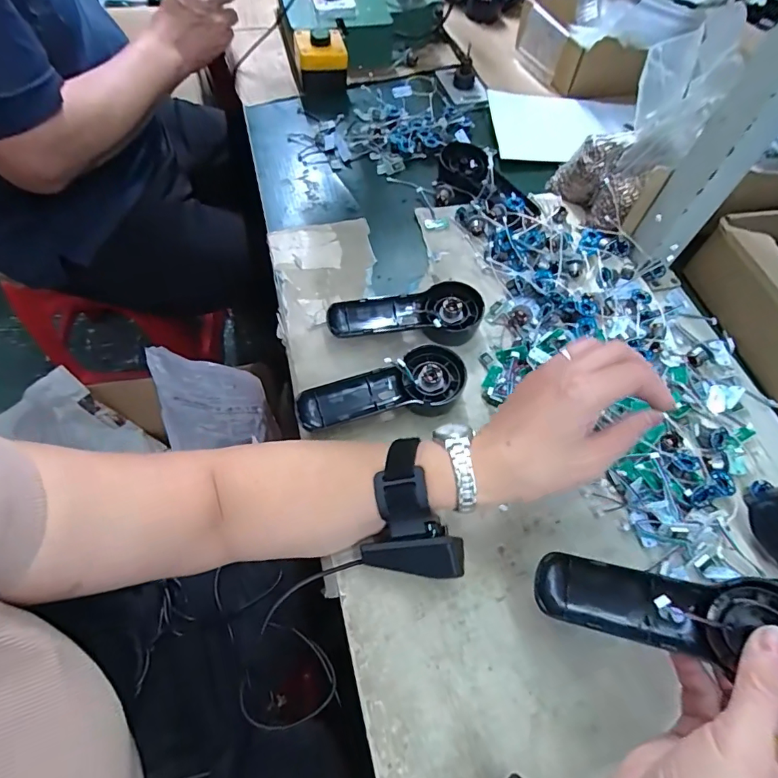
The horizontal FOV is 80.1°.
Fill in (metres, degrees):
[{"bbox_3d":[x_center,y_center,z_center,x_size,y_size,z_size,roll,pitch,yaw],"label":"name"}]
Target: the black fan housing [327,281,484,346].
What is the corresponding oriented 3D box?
[{"bbox_3d":[0.019,-0.064,0.455,0.148,0.031,0.062,-10,61,-11],"label":"black fan housing"}]

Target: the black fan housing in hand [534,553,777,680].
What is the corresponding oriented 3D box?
[{"bbox_3d":[0.171,0.138,0.285,0.149,0.024,0.050,2,59,23],"label":"black fan housing in hand"}]

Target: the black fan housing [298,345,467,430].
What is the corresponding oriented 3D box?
[{"bbox_3d":[-0.004,0.007,0.412,0.146,0.034,0.063,-12,62,-12],"label":"black fan housing"}]

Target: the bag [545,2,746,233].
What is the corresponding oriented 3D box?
[{"bbox_3d":[0.274,-0.280,0.497,0.062,0.213,0.119,-4,56,-37],"label":"bag"}]

